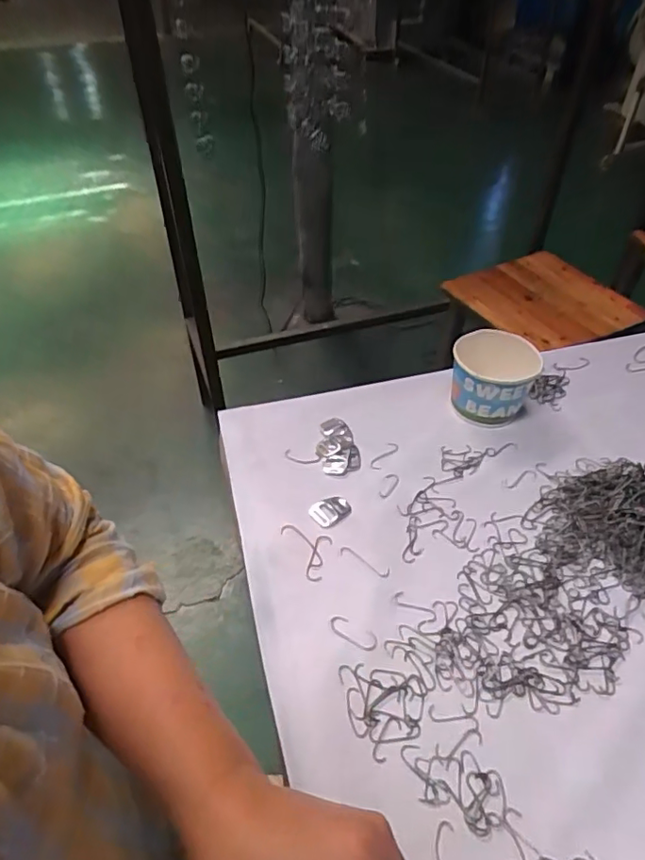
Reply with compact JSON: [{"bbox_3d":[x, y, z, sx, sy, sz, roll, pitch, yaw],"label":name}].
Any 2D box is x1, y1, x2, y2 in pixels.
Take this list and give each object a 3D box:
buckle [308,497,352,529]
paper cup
[{"bbox_3d":[0.008,0.079,0.553,0.037,0.004,0.034,-28,51,-24],"label":"buckle"},{"bbox_3d":[0.193,-0.060,0.639,0.092,0.081,0.086,8,46,10],"label":"paper cup"}]

